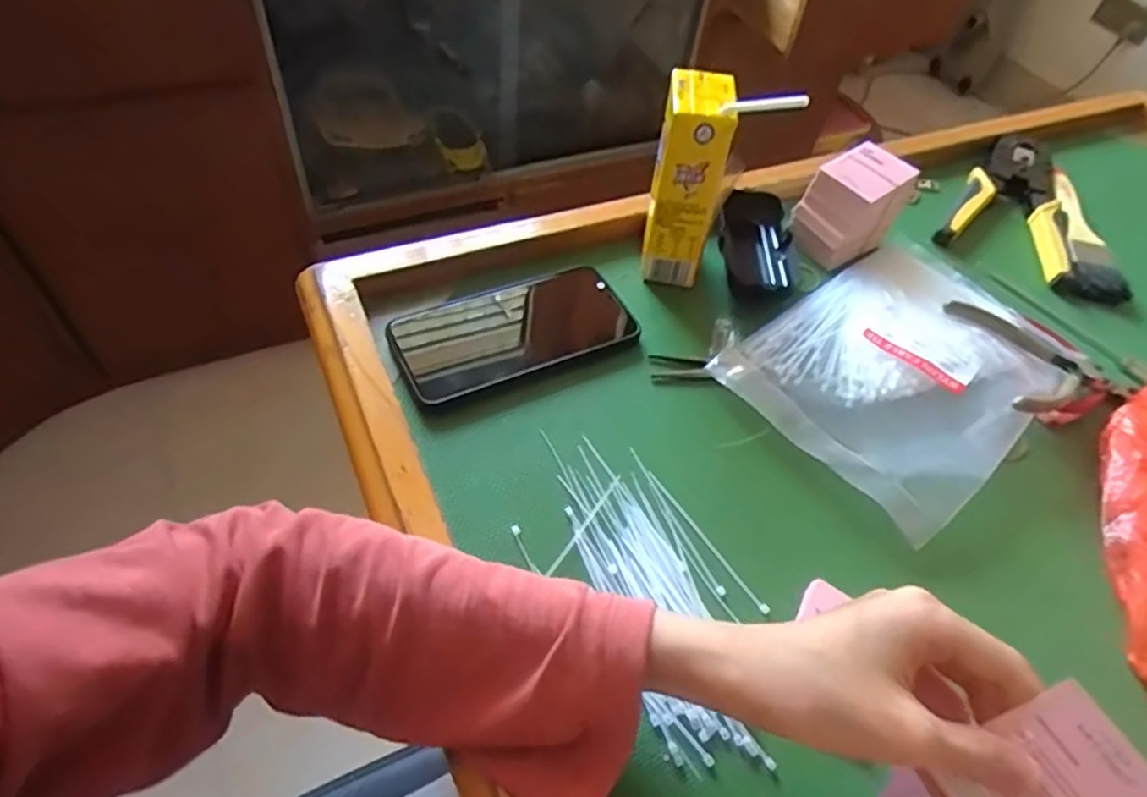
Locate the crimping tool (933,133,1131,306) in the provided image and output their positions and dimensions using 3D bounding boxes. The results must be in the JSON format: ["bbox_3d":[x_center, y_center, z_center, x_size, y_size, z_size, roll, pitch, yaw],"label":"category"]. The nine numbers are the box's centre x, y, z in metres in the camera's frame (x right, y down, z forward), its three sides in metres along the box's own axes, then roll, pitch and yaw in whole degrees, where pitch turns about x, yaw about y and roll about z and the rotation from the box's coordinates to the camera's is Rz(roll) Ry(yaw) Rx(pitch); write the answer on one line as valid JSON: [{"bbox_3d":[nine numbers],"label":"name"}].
[{"bbox_3d":[0.407,-0.165,0.587,0.142,0.021,0.189,26,55,14],"label":"crimping tool"}]

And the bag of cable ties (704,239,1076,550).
[{"bbox_3d":[0.226,-0.027,0.453,0.226,0.017,0.160,-33,62,-26],"label":"bag of cable ties"}]

